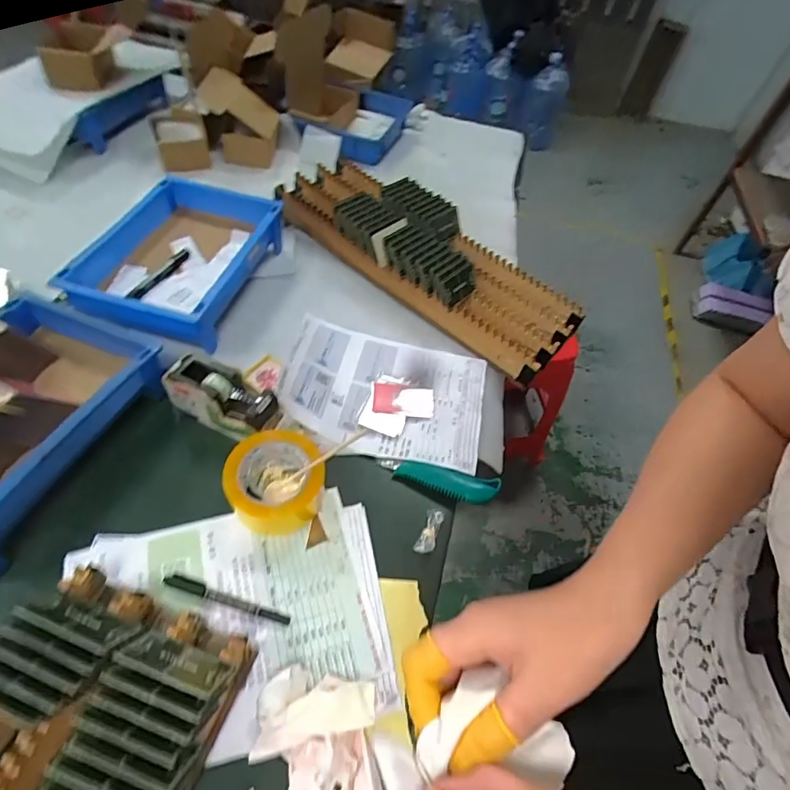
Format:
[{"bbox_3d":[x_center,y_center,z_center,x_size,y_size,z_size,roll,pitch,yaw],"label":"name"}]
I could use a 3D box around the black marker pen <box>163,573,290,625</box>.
[{"bbox_3d":[-0.177,0.215,0.492,0.136,0.014,0.014,17,51,5],"label":"black marker pen"}]

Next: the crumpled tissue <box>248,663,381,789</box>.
[{"bbox_3d":[-0.065,0.309,0.400,0.101,0.041,0.130,-2,52,-10],"label":"crumpled tissue"}]

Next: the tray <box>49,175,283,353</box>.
[{"bbox_3d":[-0.332,-0.216,0.728,0.220,0.083,0.297,15,51,4],"label":"tray"}]

